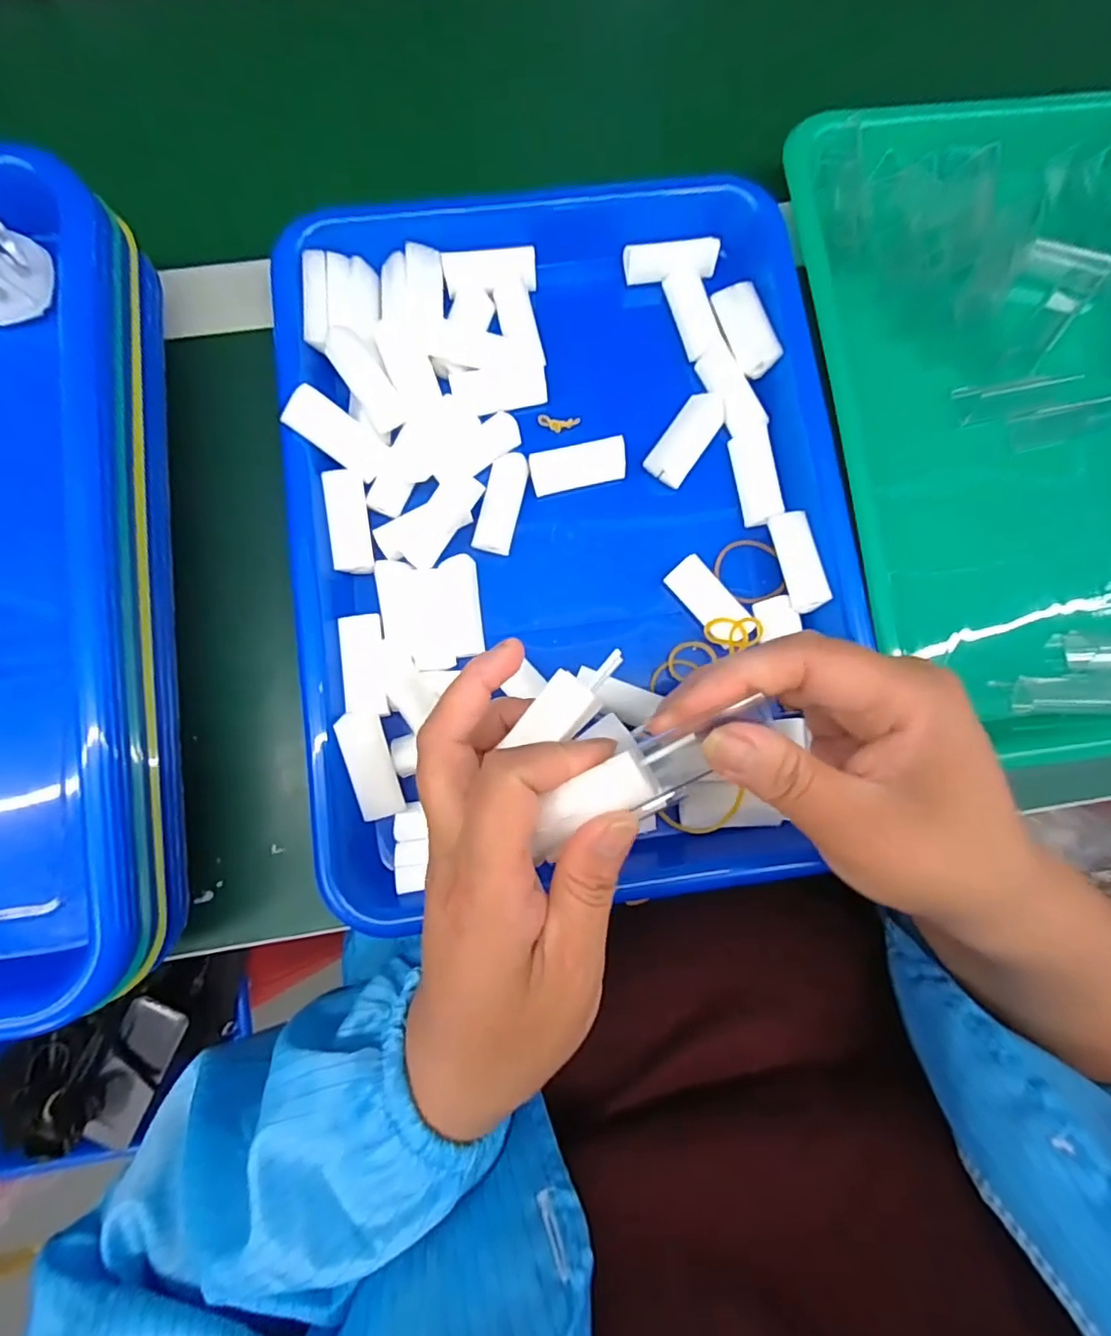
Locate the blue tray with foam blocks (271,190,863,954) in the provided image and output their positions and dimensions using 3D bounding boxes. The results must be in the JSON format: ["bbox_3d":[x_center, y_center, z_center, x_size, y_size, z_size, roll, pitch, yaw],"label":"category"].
[{"bbox_3d":[0.007,-0.066,0.273,0.244,0.039,0.337,-7,86,-2],"label":"blue tray with foam blocks"}]

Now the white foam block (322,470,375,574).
[{"bbox_3d":[-0.096,-0.068,0.270,0.018,0.007,0.047,-8,88,-20],"label":"white foam block"}]

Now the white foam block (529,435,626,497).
[{"bbox_3d":[0.011,-0.098,0.281,0.045,0.009,0.018,-13,86,-2],"label":"white foam block"}]

